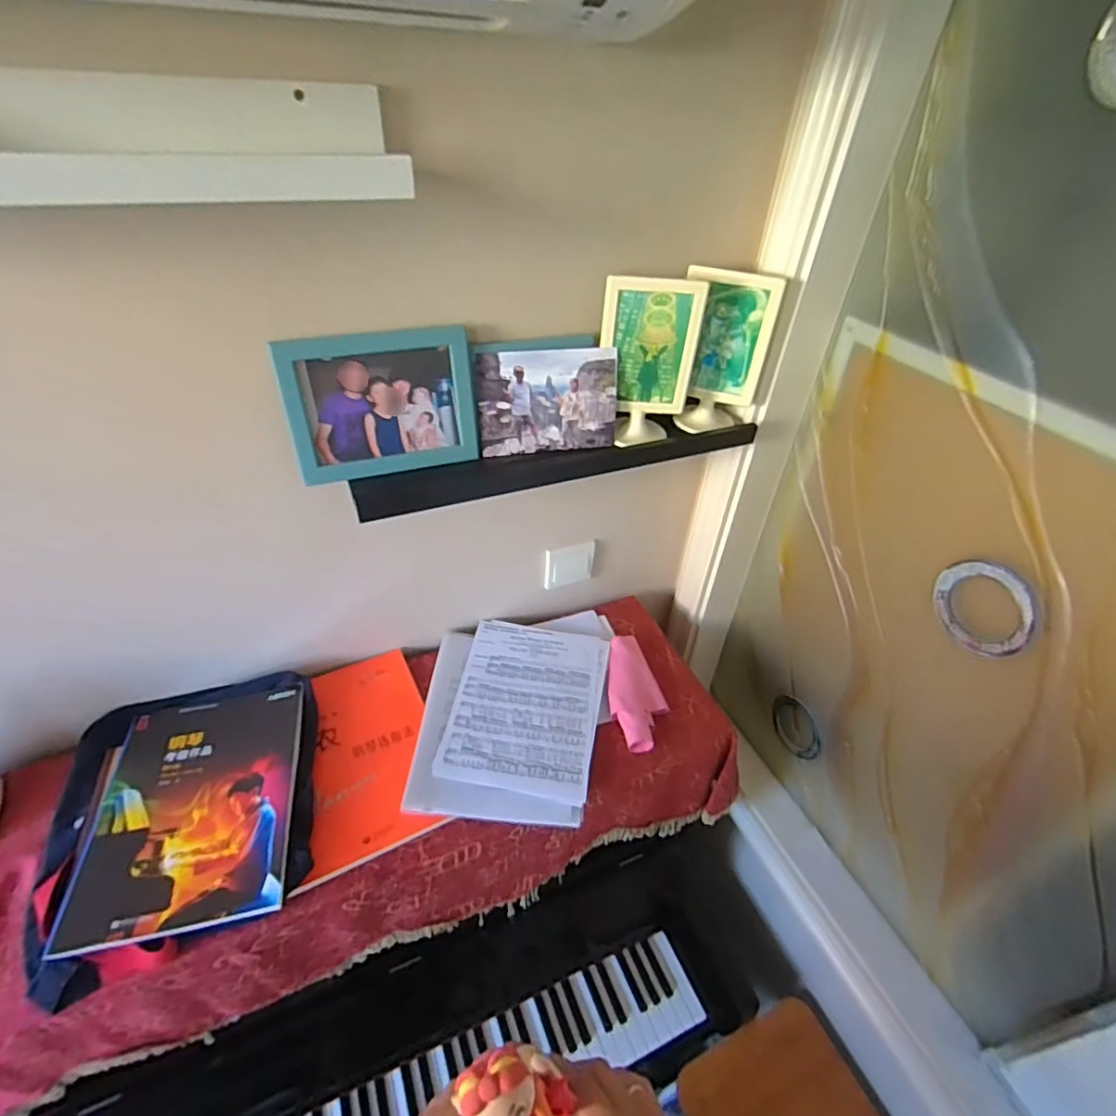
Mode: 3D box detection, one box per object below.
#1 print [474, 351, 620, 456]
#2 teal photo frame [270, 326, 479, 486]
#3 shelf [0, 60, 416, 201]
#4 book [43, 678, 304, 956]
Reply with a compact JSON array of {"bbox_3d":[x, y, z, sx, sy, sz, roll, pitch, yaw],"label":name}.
[{"bbox_3d":[-0.012,-0.202,0.755,0.178,0.126,0.009,-6,25,-11],"label":"print"},{"bbox_3d":[-0.205,-0.179,0.690,0.210,0.160,0.013,-13,28,-19],"label":"teal photo frame"},{"bbox_3d":[-0.394,-0.309,0.424,0.543,0.071,0.140,-15,44,-22],"label":"shelf"},{"bbox_3d":[-0.451,0.302,0.732,0.225,0.014,0.307,-7,42,-12],"label":"book"}]

